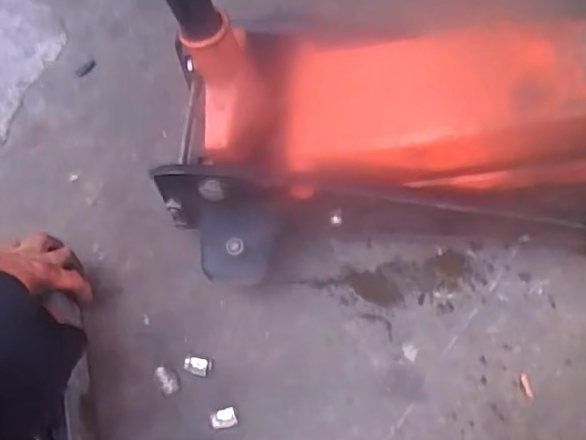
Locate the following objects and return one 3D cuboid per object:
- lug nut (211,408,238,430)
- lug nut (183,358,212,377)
[{"bbox_3d":[-0.070,0.199,0.609,0.027,0.017,0.017,-13,65,-4],"label":"lug nut"},{"bbox_3d":[-0.100,0.154,0.639,0.027,0.019,0.018,11,66,7],"label":"lug nut"}]

